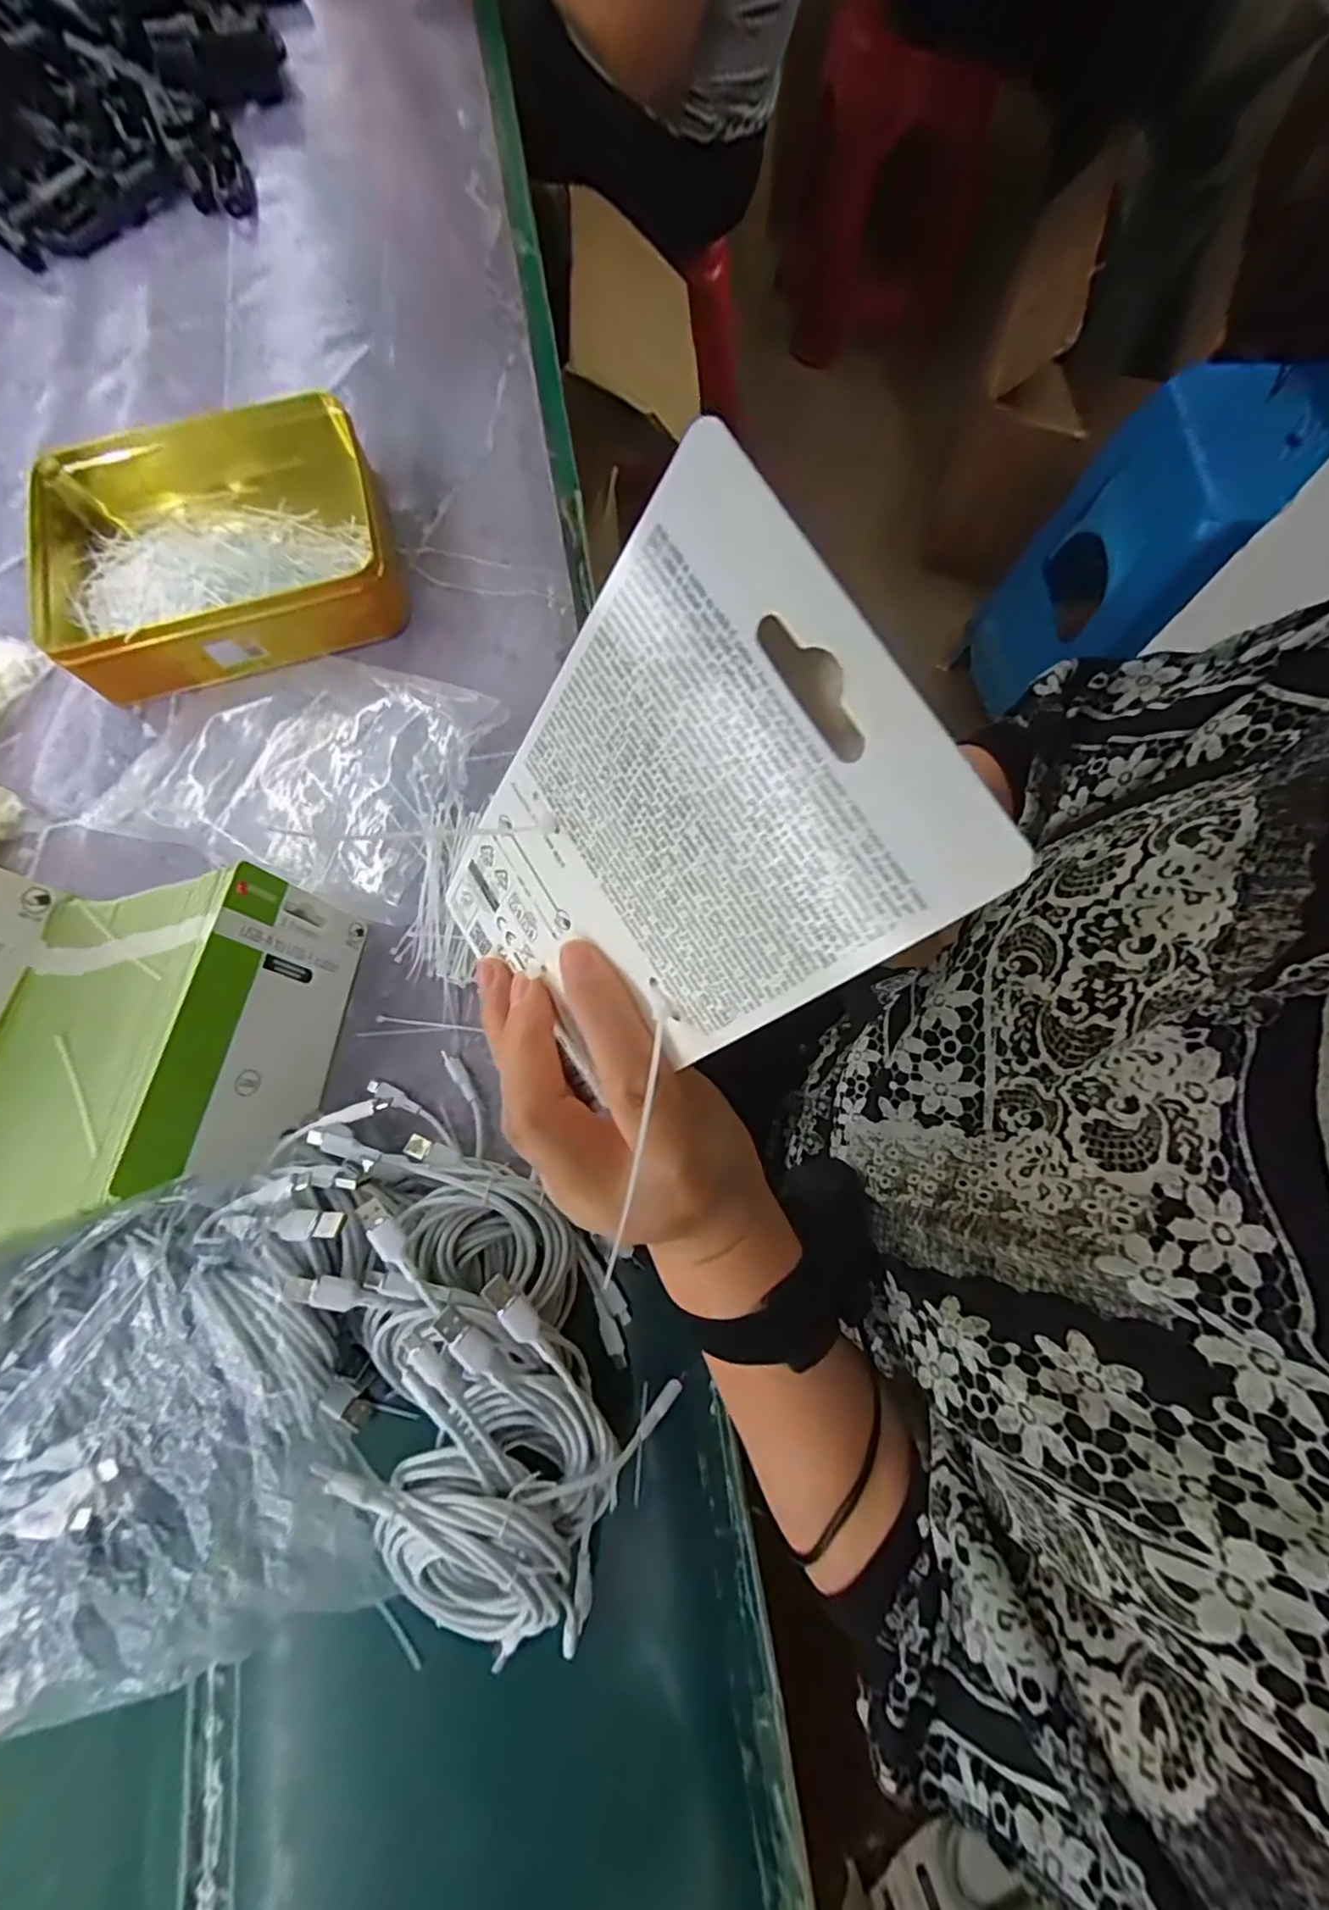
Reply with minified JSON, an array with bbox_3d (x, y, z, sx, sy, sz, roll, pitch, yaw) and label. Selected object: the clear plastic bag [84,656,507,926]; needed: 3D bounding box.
[{"bbox_3d":[-0.260,-0.144,0.461,0.225,0.028,0.183,19,74,7],"label":"clear plastic bag"}]

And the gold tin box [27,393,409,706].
[{"bbox_3d":[-0.354,-0.327,0.505,0.254,0.059,0.209,-16,73,-4],"label":"gold tin box"}]

